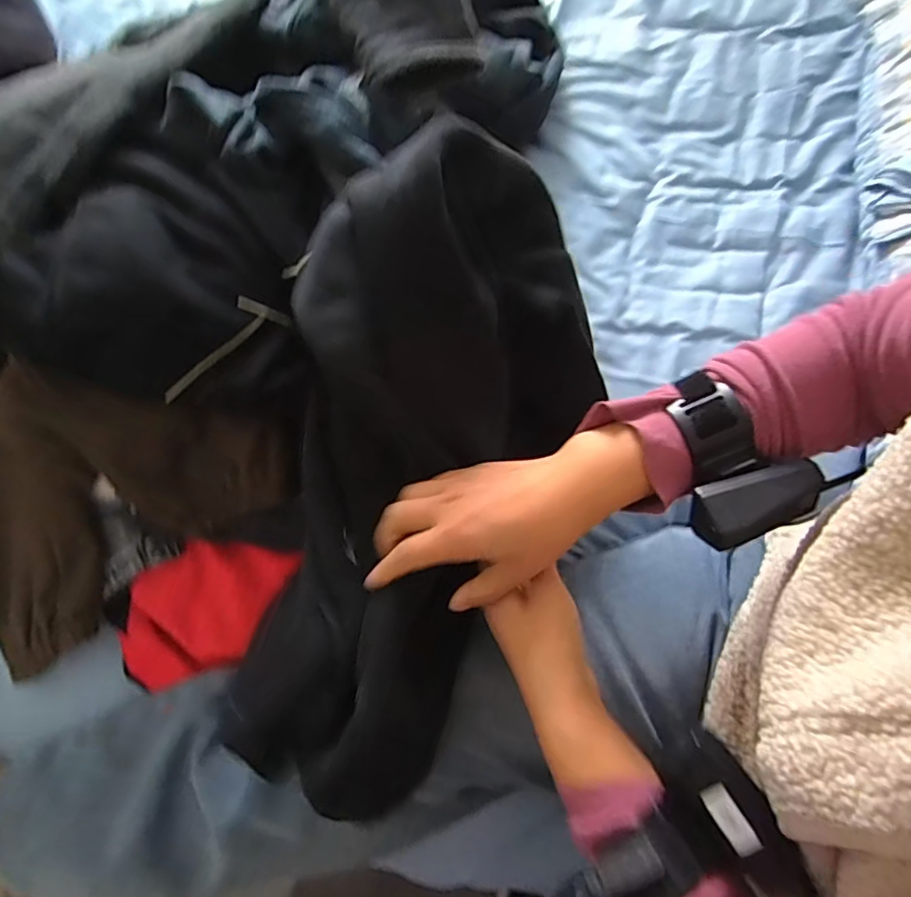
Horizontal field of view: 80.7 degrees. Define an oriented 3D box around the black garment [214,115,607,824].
[{"bbox_3d":[-0.026,0.001,0.394,0.210,0.137,0.489,15,84,8],"label":"black garment"}]

